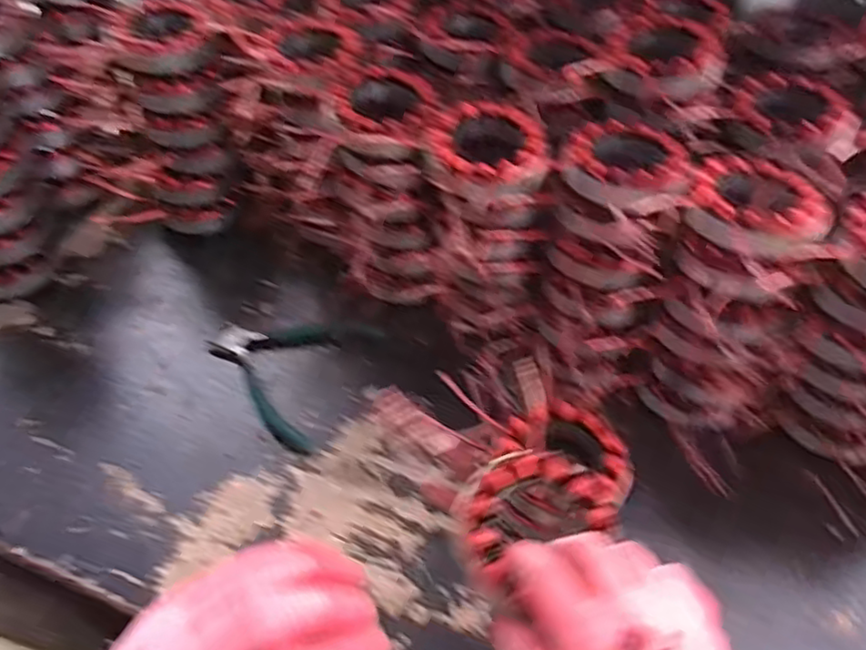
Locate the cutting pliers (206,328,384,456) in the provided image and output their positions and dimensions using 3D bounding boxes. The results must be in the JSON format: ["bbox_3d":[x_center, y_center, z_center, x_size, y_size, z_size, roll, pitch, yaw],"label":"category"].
[{"bbox_3d":[-0.132,0.035,0.569,0.135,0.019,0.127,20,53,17],"label":"cutting pliers"}]

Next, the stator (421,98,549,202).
[{"bbox_3d":[0.038,-0.134,0.489,0.088,0.030,0.091,1,50,1],"label":"stator"}]

